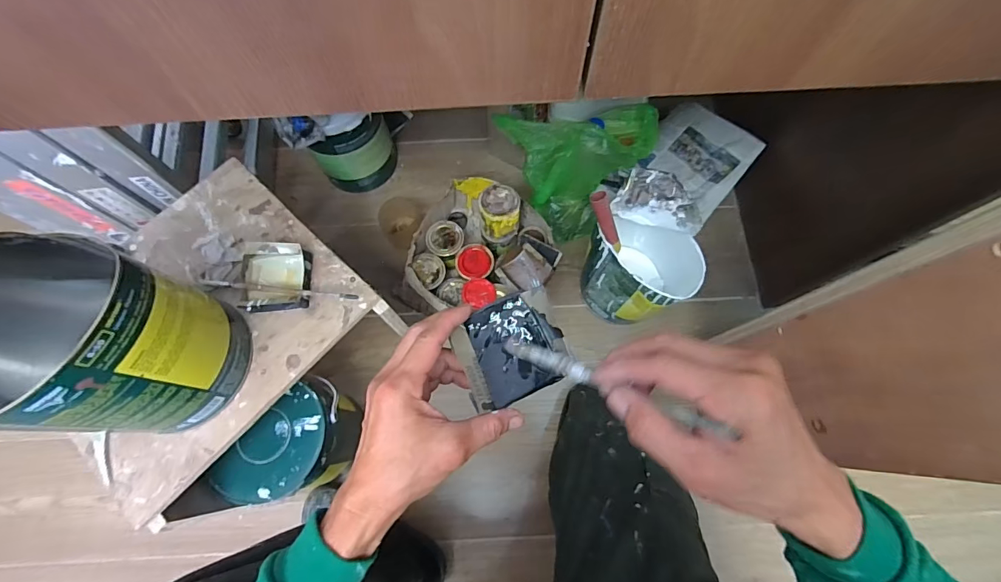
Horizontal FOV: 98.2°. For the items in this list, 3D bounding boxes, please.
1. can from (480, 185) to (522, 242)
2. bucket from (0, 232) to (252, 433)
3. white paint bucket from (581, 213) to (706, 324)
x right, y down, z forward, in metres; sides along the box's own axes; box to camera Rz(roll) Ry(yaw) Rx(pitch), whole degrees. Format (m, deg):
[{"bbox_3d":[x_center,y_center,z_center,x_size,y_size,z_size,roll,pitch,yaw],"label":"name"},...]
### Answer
[{"bbox_3d":[0.000,-0.141,0.813,0.070,0.102,0.073,0,72,1],"label":"can"},{"bbox_3d":[-0.393,0.049,0.426,0.177,0.203,0.162,0,72,1],"label":"bucket"},{"bbox_3d":[0.261,-0.039,0.794,0.188,0.193,0.171,0,72,1],"label":"white paint bucket"}]

